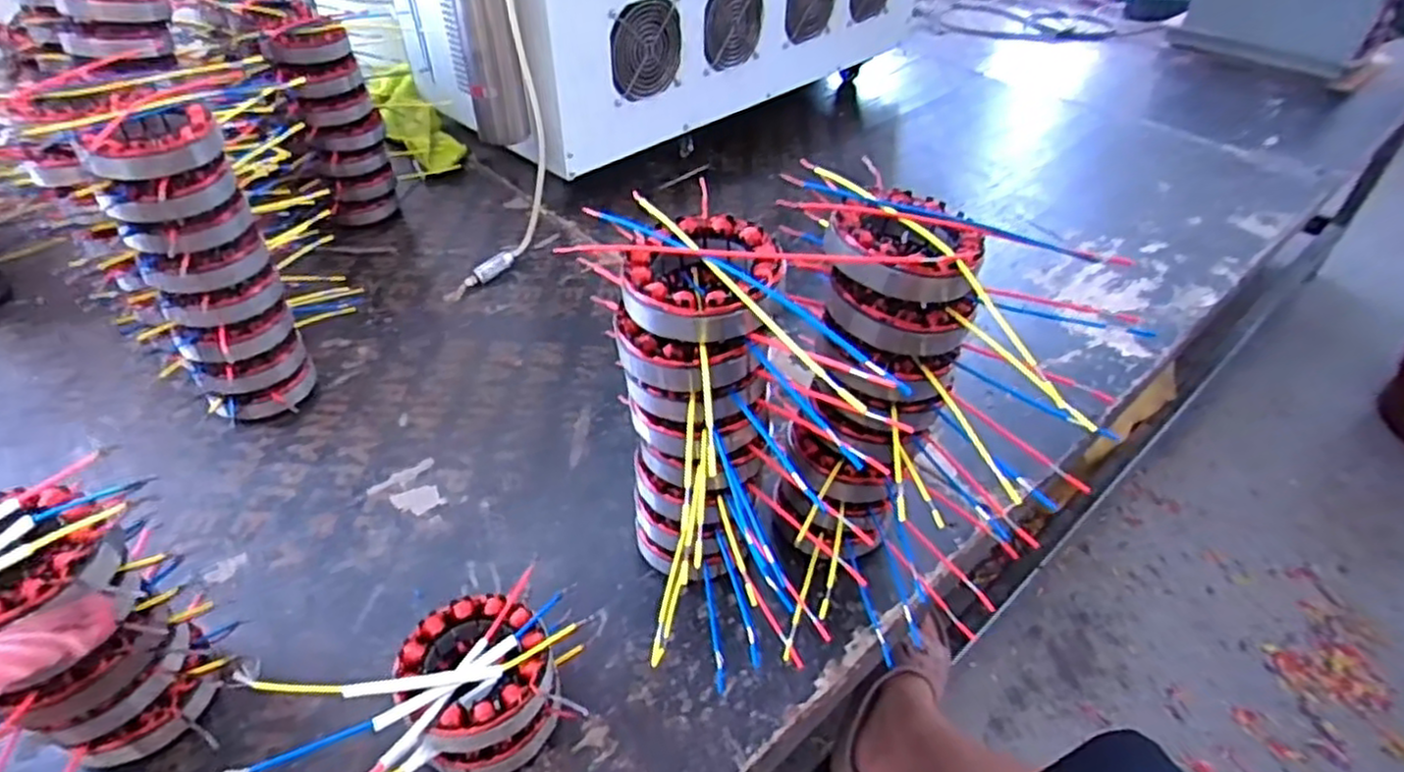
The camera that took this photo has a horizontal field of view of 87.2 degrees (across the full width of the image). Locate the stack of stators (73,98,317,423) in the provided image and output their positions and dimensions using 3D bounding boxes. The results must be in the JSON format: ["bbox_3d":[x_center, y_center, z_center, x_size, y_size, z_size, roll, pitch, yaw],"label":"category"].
[{"bbox_3d":[-0.390,-0.087,0.585,0.088,0.242,0.081,-24,49,-27],"label":"stack of stators"}]

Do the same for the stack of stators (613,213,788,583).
[{"bbox_3d":[-0.006,0.025,0.462,0.088,0.237,0.091,2,42,-2],"label":"stack of stators"}]

